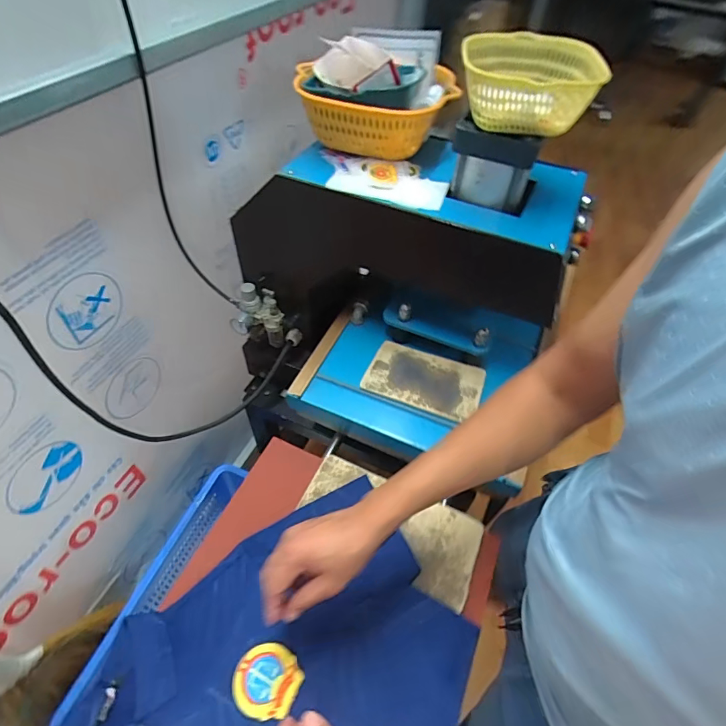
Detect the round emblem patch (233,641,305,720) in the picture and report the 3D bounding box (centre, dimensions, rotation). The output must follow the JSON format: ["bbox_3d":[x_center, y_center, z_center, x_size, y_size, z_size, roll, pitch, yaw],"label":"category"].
[{"bbox_3d":[-0.117,0.387,0.535,0.079,0.004,0.073,2,51,-2],"label":"round emblem patch"}]

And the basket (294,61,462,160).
[{"bbox_3d":[0.024,-0.387,0.686,0.242,0.083,0.178,-5,52,-8],"label":"basket"}]

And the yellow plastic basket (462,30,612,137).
[{"bbox_3d":[0.204,-0.355,0.556,0.150,0.069,0.158,6,51,2],"label":"yellow plastic basket"}]

